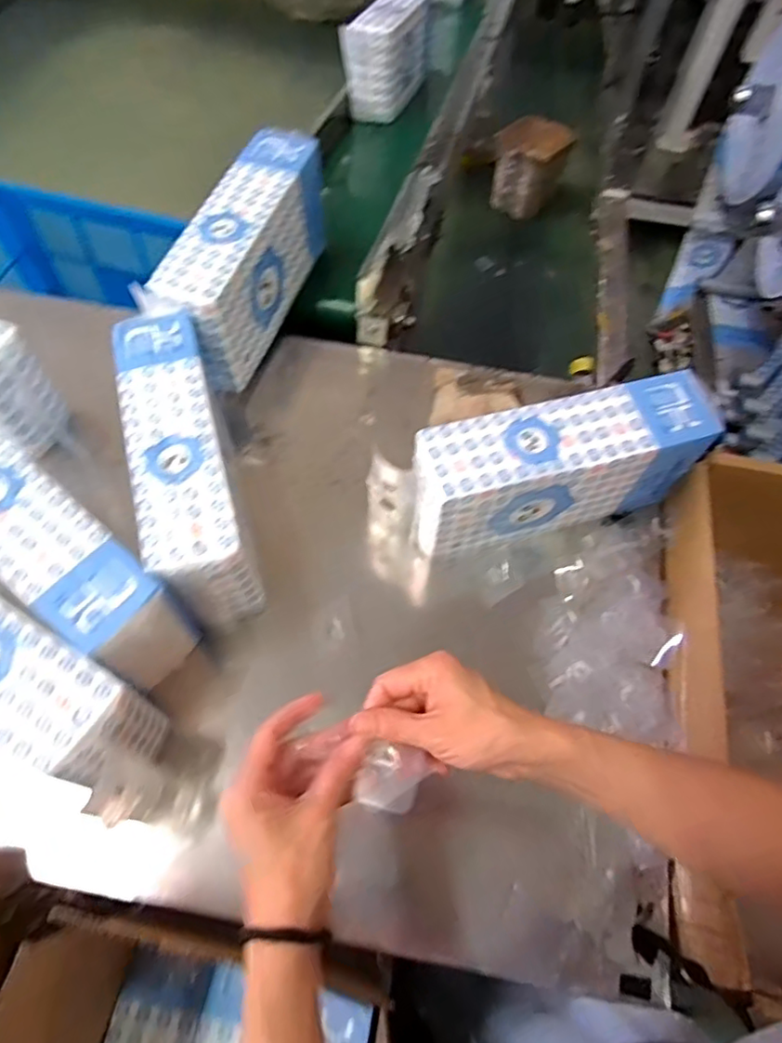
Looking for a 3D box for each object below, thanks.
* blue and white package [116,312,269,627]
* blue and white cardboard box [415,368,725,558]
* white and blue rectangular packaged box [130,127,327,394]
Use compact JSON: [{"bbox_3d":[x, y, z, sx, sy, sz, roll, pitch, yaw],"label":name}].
[{"bbox_3d":[-0.232,-0.055,0.699,0.090,0.168,0.323,-15,64,-10],"label":"blue and white package"},{"bbox_3d":[0.189,-0.058,0.706,0.341,0.152,0.090,-14,64,-10],"label":"blue and white cardboard box"},{"bbox_3d":[-0.195,-0.360,0.827,0.112,0.152,0.376,18,63,7],"label":"white and blue rectangular packaged box"}]

